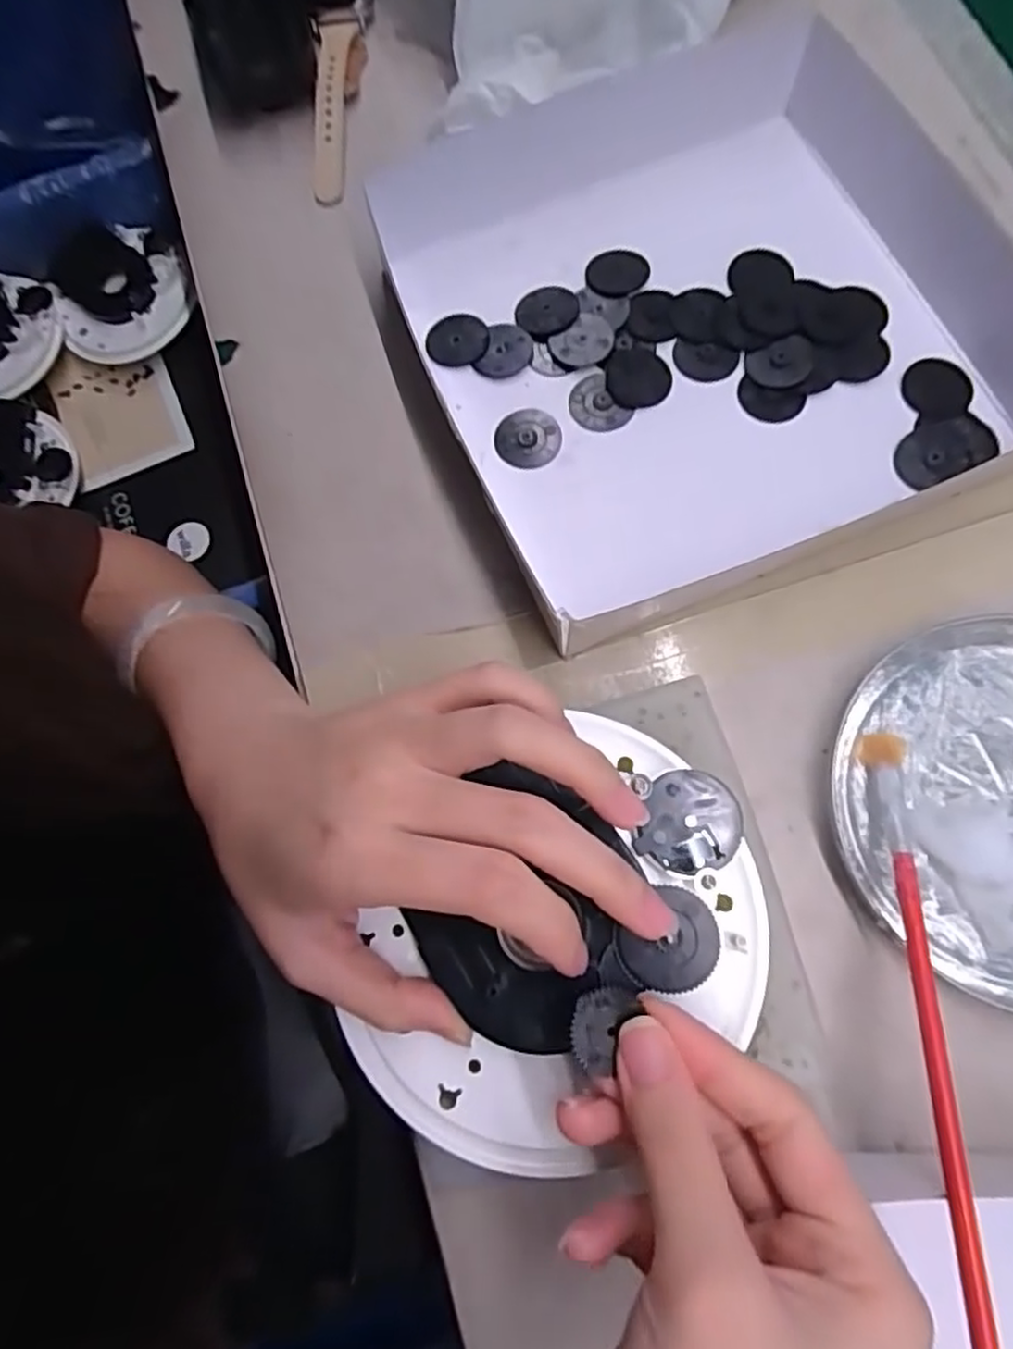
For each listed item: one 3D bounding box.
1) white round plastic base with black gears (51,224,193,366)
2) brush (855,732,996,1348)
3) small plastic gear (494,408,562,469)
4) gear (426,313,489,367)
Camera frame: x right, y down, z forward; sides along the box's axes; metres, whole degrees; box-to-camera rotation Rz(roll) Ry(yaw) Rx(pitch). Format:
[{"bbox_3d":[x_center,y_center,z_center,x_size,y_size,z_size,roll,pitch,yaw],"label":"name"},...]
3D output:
[{"bbox_3d":[-0.323,-0.322,0.587,0.108,0.027,0.112,-1,75,3],"label":"white round plastic base with black gears"},{"bbox_3d":[0.117,0.129,0.183,0.013,0.011,0.252,7,58,3],"label":"brush"},{"bbox_3d":[0.009,-0.098,0.287,0.027,0.004,0.025,-2,75,3],"label":"small plastic gear"},{"bbox_3d":[-0.021,-0.144,0.302,0.026,0.005,0.023,-11,75,1],"label":"gear"}]

